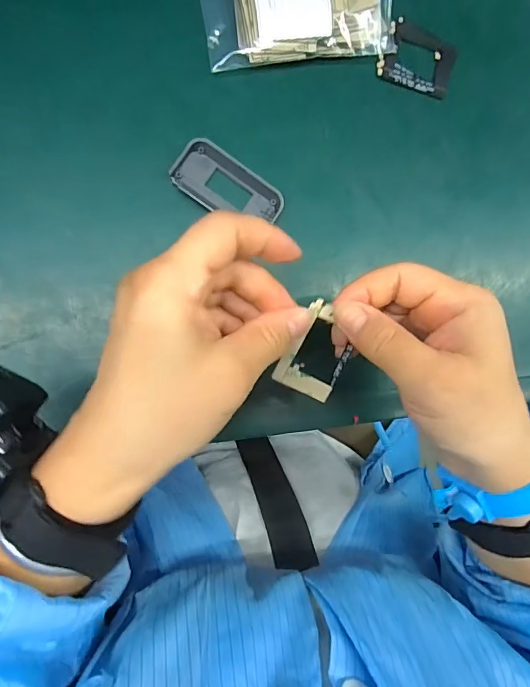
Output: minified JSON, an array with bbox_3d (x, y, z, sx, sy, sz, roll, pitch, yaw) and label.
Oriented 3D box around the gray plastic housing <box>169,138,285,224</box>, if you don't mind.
[{"bbox_3d":[-0.025,-0.105,0.295,0.075,0.010,0.039,35,84,-7],"label":"gray plastic housing"}]

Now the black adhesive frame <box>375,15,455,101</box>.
[{"bbox_3d":[0.115,-0.212,0.319,0.056,0.004,0.047,20,86,-9],"label":"black adhesive frame"}]

